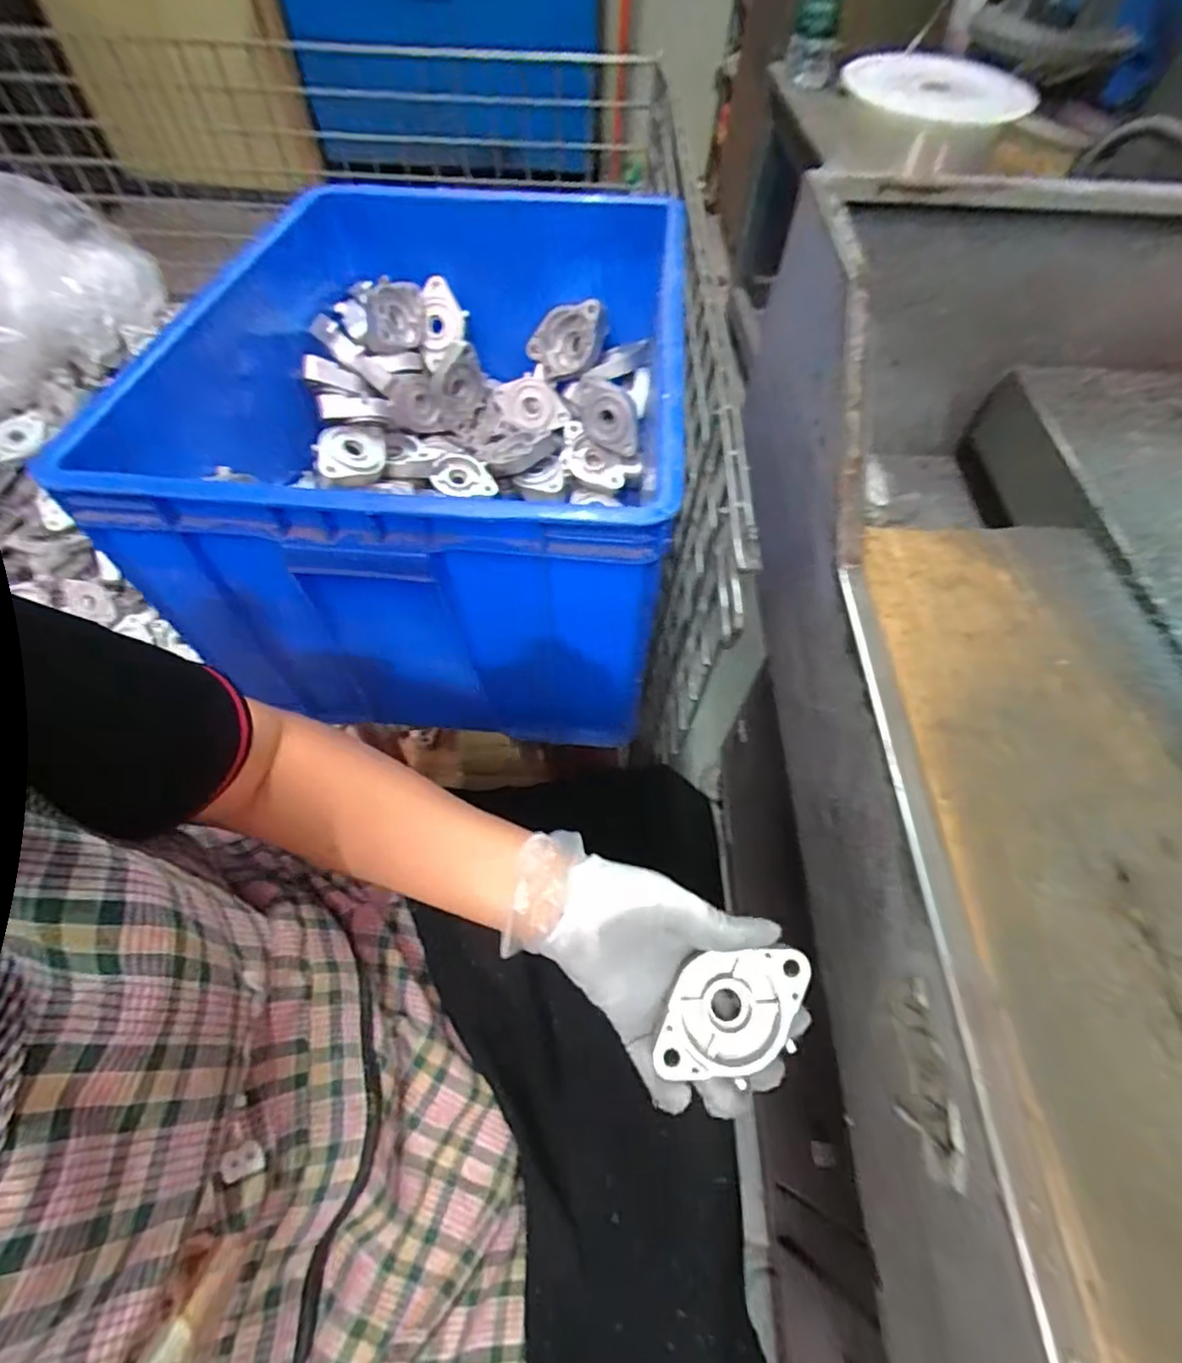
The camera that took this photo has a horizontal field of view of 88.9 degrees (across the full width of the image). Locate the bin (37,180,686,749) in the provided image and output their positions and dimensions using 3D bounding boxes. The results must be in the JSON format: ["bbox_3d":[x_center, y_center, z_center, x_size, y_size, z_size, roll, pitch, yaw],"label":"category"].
[{"bbox_3d":[-0.145,-0.281,0.635,0.430,0.280,0.605,5,59,1],"label":"bin"}]

